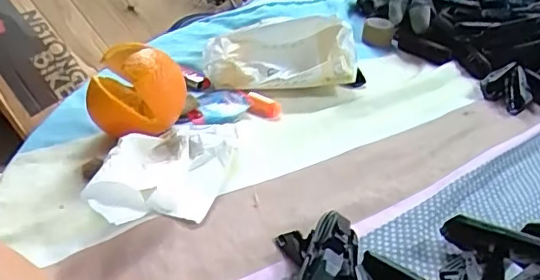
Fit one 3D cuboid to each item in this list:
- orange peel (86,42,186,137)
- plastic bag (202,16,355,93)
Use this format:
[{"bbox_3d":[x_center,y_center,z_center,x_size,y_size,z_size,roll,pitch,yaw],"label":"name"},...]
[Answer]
[{"bbox_3d":[-0.108,-0.037,0.454,0.066,0.076,0.073,-21,38,-36],"label":"orange peel"},{"bbox_3d":[0.010,-0.087,0.572,0.150,0.053,0.084,-2,31,-11],"label":"plastic bag"}]

